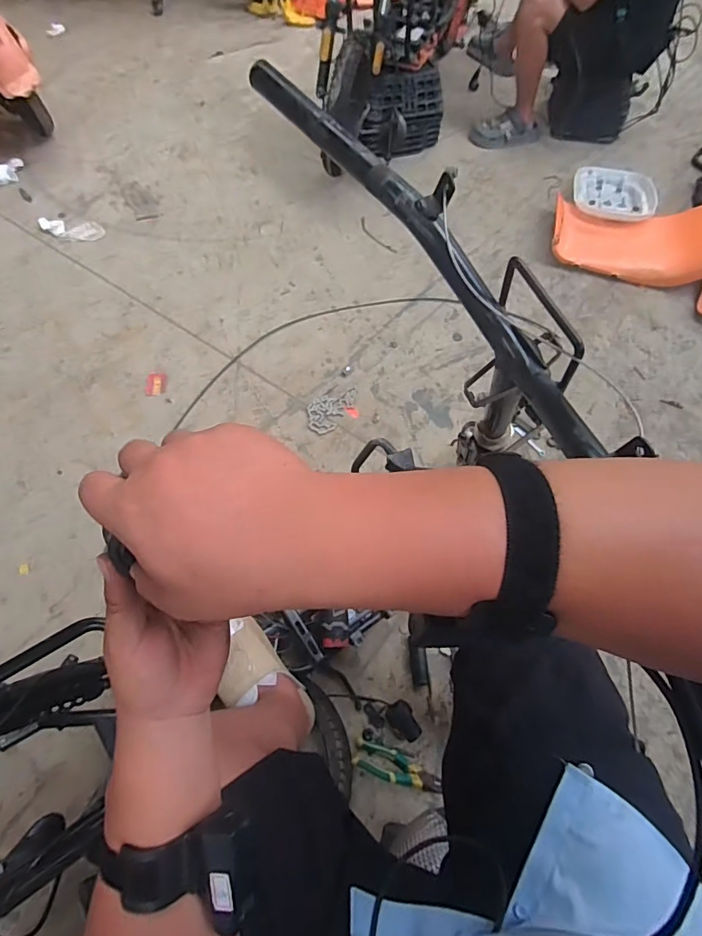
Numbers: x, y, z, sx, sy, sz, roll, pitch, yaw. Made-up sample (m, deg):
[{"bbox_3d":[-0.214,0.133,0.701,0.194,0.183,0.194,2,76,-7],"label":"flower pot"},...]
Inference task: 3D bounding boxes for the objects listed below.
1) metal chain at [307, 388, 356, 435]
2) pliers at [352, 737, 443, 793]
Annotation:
[{"bbox_3d":[-0.058,-0.165,1.279,0.094,0.006,0.165,31,67,12],"label":"metal chain"},{"bbox_3d":[0.087,0.566,0.891,0.168,0.034,0.051,21,65,8],"label":"pliers"}]

